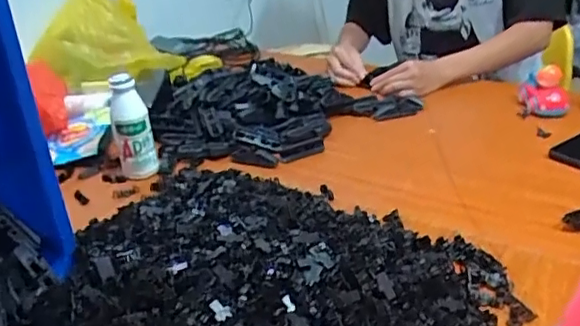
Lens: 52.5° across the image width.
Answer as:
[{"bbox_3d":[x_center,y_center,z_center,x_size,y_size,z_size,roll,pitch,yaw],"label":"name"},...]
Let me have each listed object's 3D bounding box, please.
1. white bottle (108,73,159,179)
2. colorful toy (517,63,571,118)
[{"bbox_3d":[-0.213,-0.049,0.798,0.051,0.131,0.044,-11,28,-15],"label":"white bottle"},{"bbox_3d":[0.407,-0.120,0.938,0.075,0.055,0.085,8,29,22],"label":"colorful toy"}]

